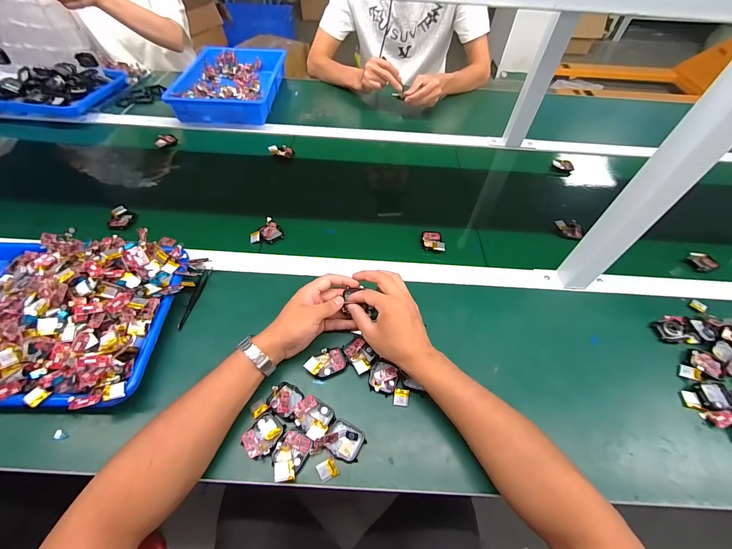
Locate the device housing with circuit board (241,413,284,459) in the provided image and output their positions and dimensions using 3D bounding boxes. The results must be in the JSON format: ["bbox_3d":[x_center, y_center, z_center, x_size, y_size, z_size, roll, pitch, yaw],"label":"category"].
[{"bbox_3d":[-0.126,0.196,0.392,0.039,0.006,0.048,28,57,17],"label":"device housing with circuit board"}]

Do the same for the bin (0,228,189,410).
[{"bbox_3d":[-0.452,0.041,0.438,0.330,0.075,0.255,2,53,-2],"label":"bin"}]

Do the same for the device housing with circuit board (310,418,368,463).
[{"bbox_3d":[-0.031,0.203,0.395,0.056,0.022,0.044,18,54,9],"label":"device housing with circuit board"}]

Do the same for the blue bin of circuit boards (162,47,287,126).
[{"bbox_3d":[-0.370,-0.540,0.902,0.240,0.064,0.364,3,53,-1],"label":"blue bin of circuit boards"}]

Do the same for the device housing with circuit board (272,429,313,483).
[{"bbox_3d":[-0.091,0.216,0.384,0.038,0.010,0.053,24,55,14],"label":"device housing with circuit board"}]

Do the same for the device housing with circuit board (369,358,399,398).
[{"bbox_3d":[0.025,0.141,0.444,0.037,0.012,0.045,15,54,8],"label":"device housing with circuit board"}]

